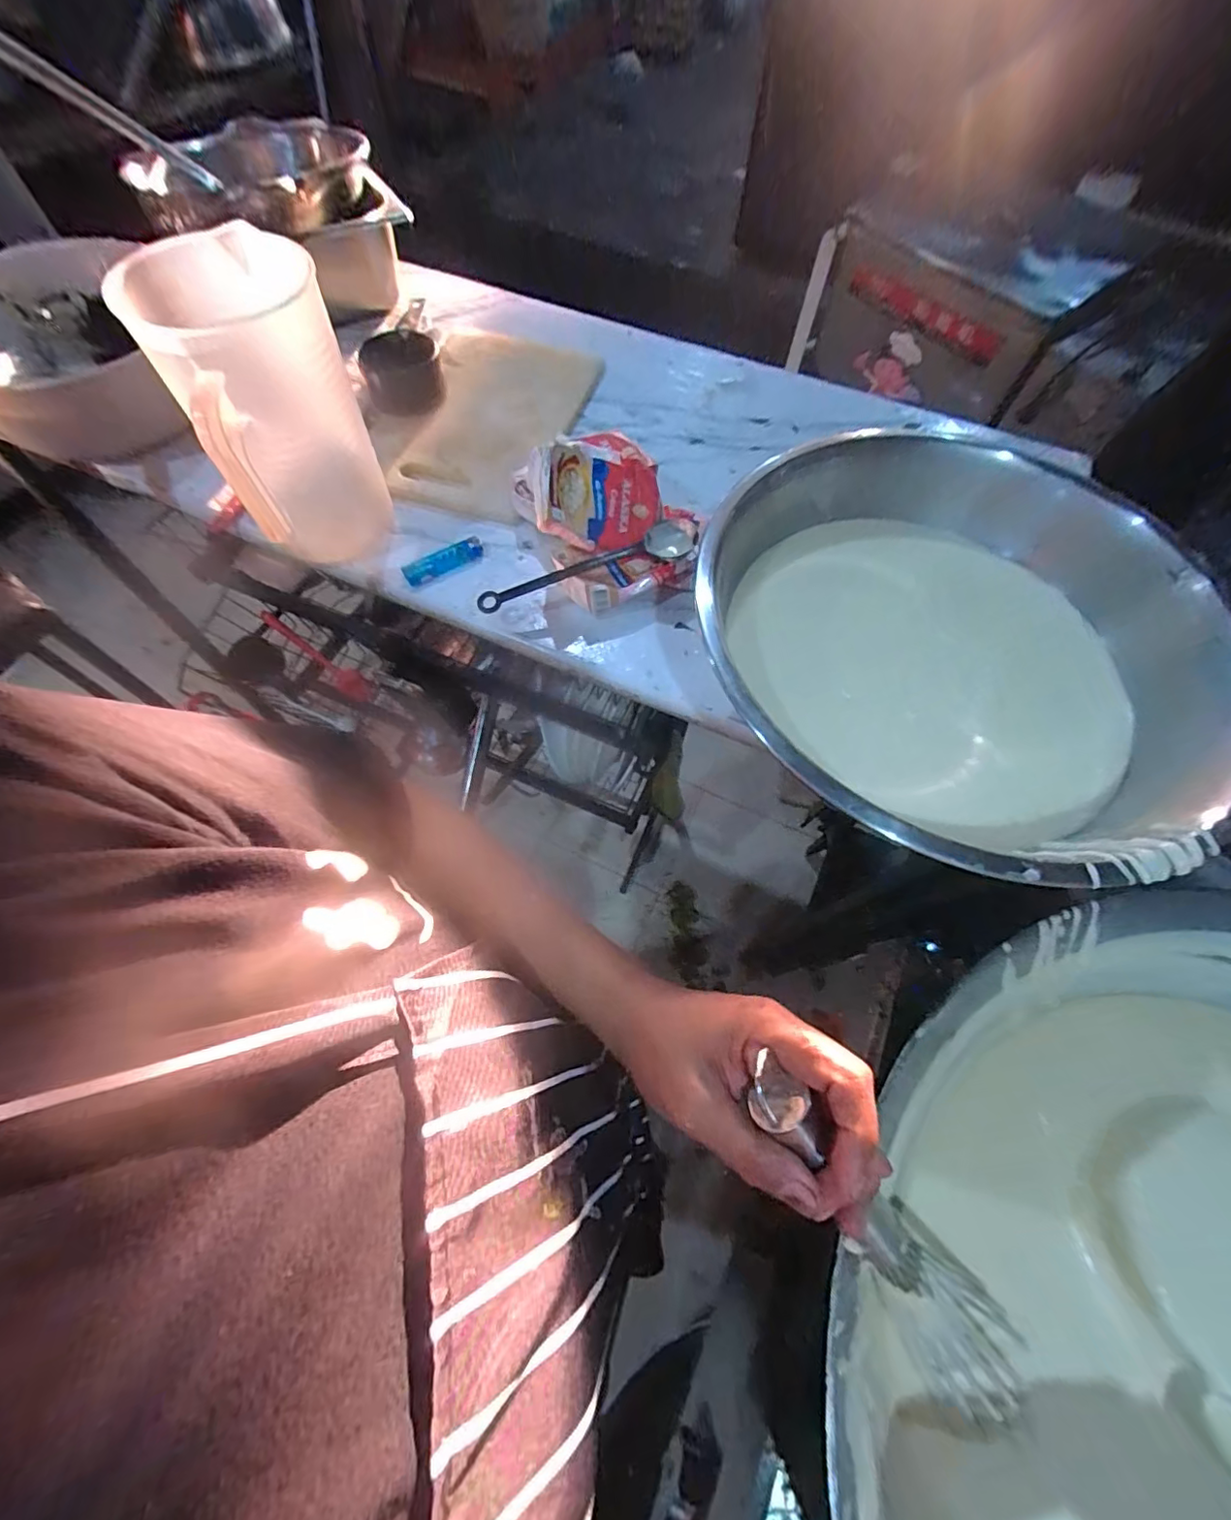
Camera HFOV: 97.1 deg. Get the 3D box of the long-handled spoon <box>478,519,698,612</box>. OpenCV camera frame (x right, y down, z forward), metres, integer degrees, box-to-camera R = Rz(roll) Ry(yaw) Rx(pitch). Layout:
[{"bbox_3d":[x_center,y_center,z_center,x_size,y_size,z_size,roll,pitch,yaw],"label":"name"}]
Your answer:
[{"bbox_3d":[-0.024,-0.174,0.480,0.199,0.030,0.026,-15,66,-9],"label":"long-handled spoon"}]

